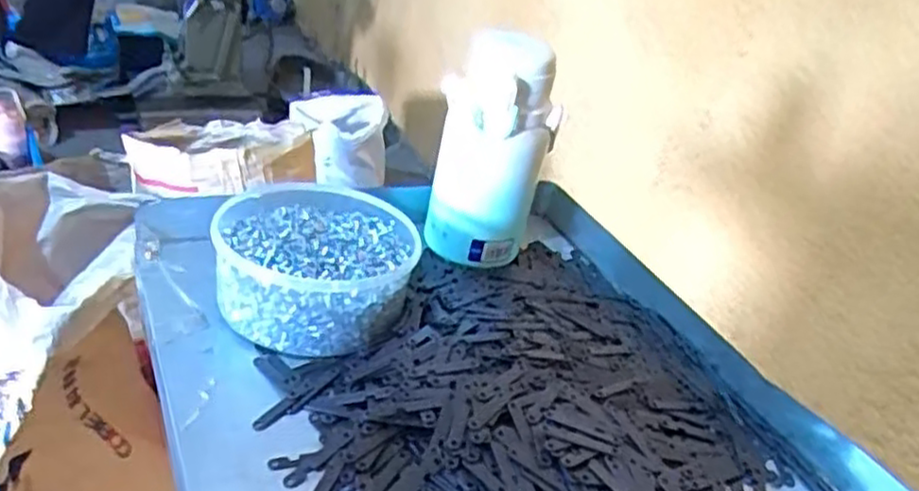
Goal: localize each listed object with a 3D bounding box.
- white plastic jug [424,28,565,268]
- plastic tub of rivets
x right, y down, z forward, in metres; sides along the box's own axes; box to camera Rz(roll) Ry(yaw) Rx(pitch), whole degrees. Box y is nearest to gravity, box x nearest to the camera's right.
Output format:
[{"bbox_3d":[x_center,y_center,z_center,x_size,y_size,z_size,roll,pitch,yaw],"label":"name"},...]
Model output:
[{"bbox_3d":[0.030,-0.085,0.669,0.099,0.194,0.083,13,29,4],"label":"white plastic jug"},{"bbox_3d":[-0.111,0.010,0.590,0.151,0.055,0.159,4,30,-12],"label":"plastic tub of rivets"}]

